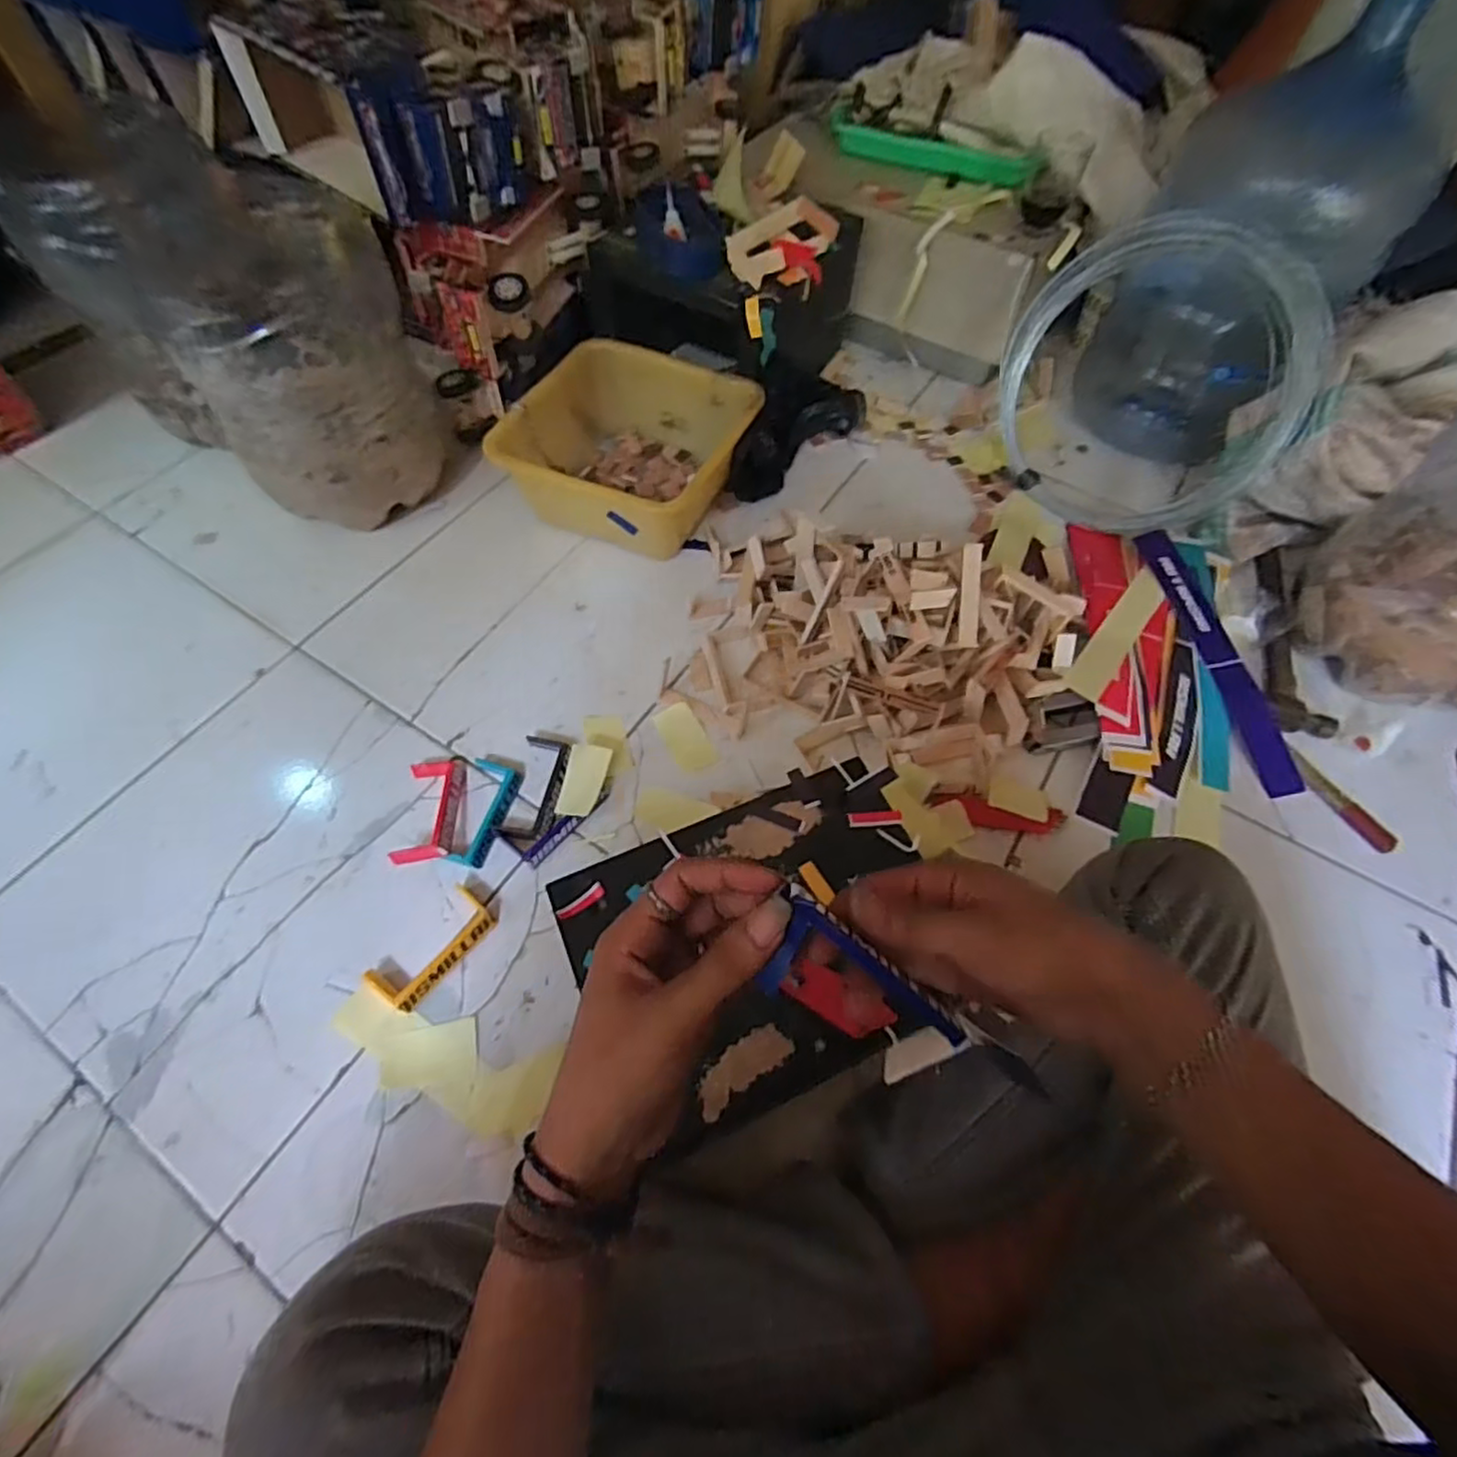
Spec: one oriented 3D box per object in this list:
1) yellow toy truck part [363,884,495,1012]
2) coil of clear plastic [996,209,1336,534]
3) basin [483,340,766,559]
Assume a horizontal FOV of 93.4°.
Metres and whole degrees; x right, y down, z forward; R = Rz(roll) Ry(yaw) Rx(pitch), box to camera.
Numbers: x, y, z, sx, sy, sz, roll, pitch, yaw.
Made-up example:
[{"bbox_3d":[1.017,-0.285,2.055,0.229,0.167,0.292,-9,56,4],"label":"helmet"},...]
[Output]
[{"bbox_3d":[-0.267,0.199,0.621,0.052,0.017,0.108,35,64,18],"label":"yellow toy truck part"},{"bbox_3d":[0.508,-0.417,0.836,0.066,0.340,0.343,-32,110,-41],"label":"coil of clear plastic"},{"bbox_3d":[-0.120,-0.353,0.883,0.269,0.115,0.252,18,61,10],"label":"basin"}]

